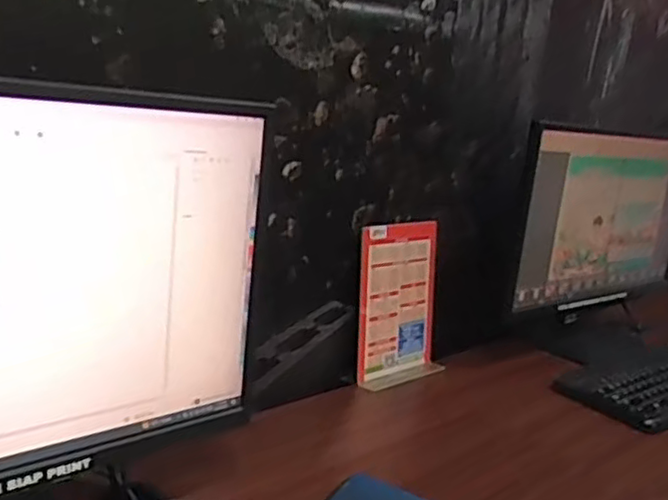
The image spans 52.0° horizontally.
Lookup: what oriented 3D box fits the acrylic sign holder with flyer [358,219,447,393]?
[{"bbox_3d":[0.098,0.074,0.949,0.145,0.220,0.023,-6,12,-40],"label":"acrylic sign holder with flyer"}]

